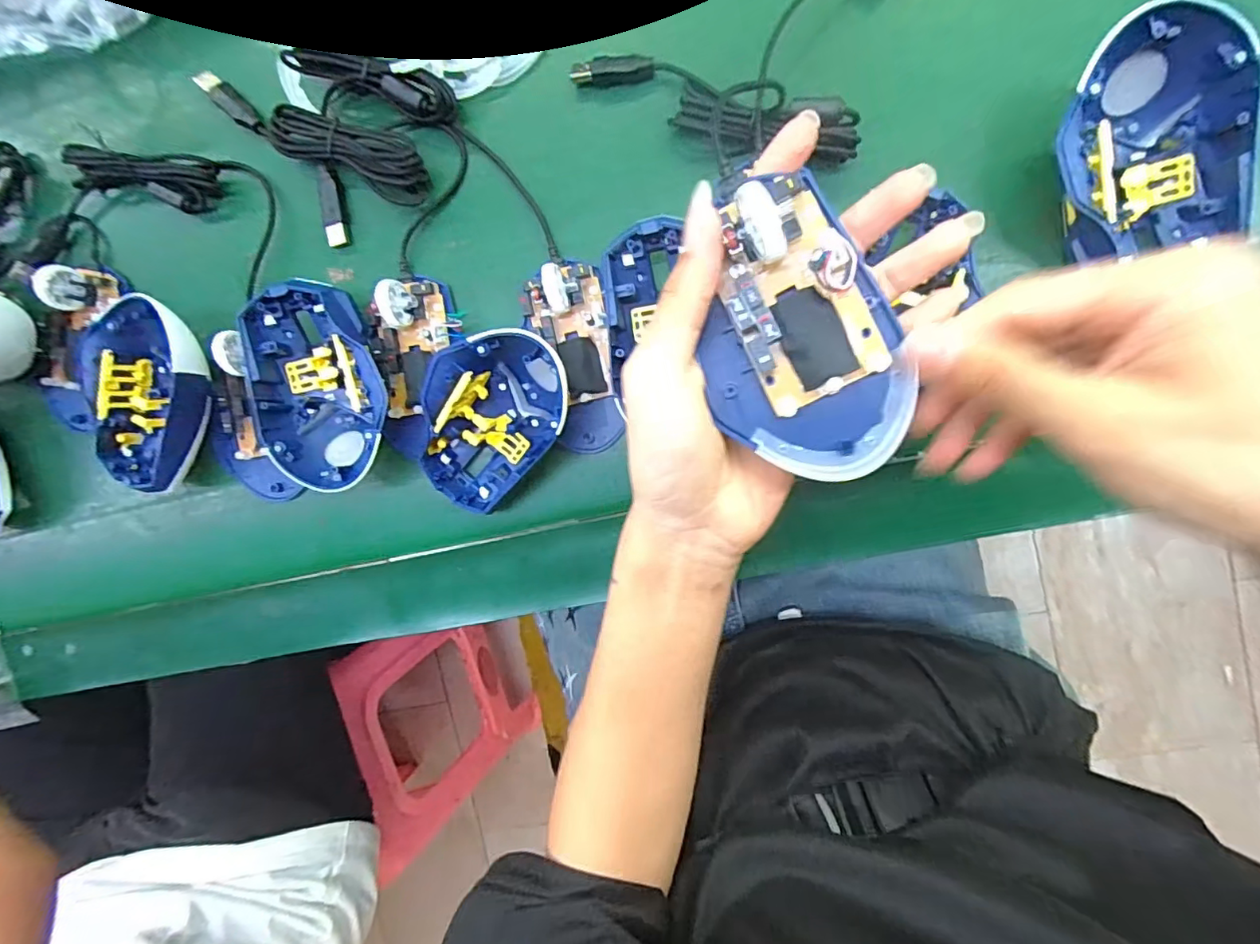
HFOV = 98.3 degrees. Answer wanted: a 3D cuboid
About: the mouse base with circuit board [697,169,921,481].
[{"bbox_3d":[0.061,-0.049,0.196,0.069,0.030,0.108,-16,93,8],"label":"mouse base with circuit board"}]

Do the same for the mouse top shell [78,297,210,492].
[{"bbox_3d":[-0.301,-0.046,0.345,0.074,0.038,0.118,6,96,7],"label":"mouse top shell"}]

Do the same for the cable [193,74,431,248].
[{"bbox_3d":[-0.198,-0.185,0.330,0.151,0.017,0.067,20,98,5],"label":"cable"}]

